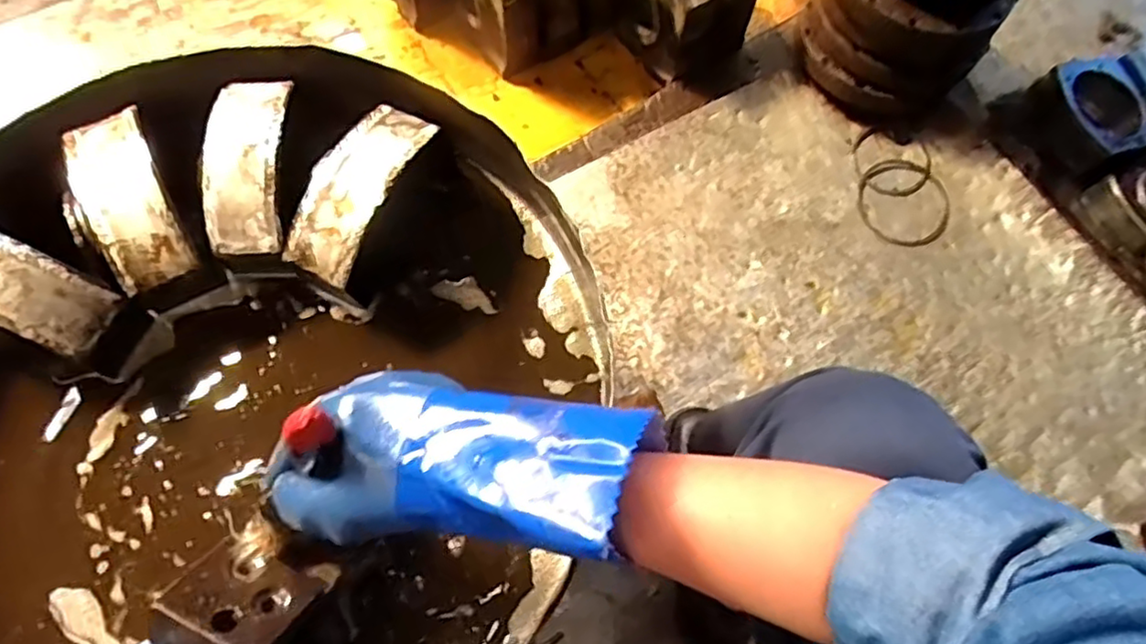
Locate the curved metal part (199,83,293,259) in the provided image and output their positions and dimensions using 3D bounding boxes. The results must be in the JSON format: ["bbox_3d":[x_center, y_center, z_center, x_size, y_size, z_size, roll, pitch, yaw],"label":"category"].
[{"bbox_3d":[-0.272,-0.134,0.569,0.060,0.037,0.154,-3,70,-5],"label":"curved metal part"}]

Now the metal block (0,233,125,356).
[{"bbox_3d":[-0.430,-0.029,0.517,0.147,0.032,0.057,25,70,5],"label":"metal block"}]

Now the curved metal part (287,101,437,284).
[{"bbox_3d":[-0.177,-0.112,0.550,0.067,0.032,0.153,24,70,5],"label":"curved metal part"}]

